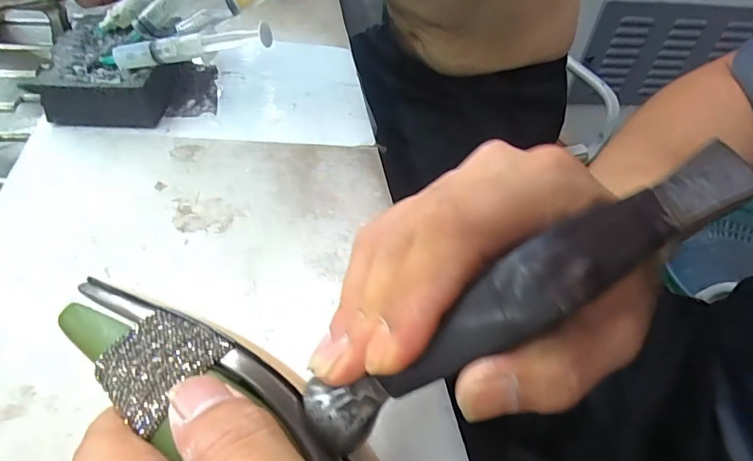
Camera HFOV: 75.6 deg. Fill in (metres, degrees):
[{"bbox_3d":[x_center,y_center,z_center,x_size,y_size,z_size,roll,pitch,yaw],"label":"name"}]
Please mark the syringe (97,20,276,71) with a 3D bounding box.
[{"bbox_3d":[-0.140,-0.128,0.344,0.145,0.020,0.013,-1,42,18],"label":"syringe"}]

